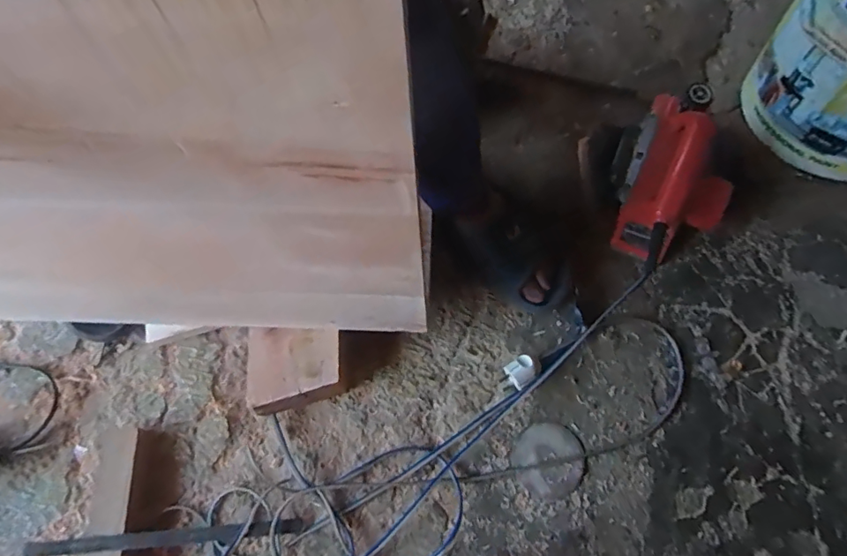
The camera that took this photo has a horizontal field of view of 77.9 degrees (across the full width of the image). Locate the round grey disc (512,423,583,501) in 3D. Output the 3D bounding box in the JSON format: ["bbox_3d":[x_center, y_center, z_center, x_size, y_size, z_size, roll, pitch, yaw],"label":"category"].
[{"bbox_3d":[0.157,0.230,0.661,0.086,0.004,0.086,-1,69,2],"label":"round grey disc"}]

